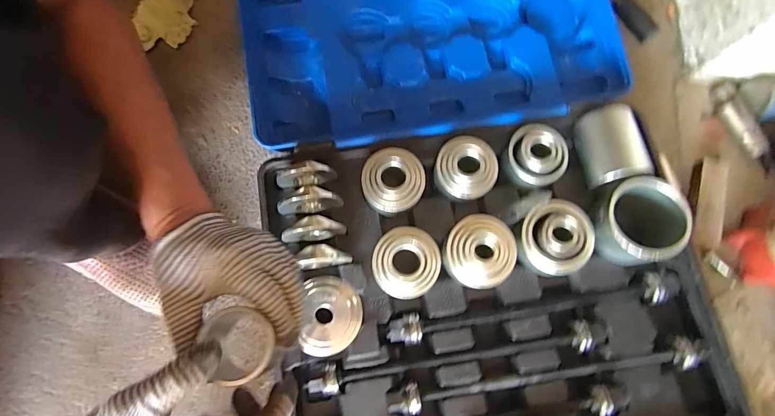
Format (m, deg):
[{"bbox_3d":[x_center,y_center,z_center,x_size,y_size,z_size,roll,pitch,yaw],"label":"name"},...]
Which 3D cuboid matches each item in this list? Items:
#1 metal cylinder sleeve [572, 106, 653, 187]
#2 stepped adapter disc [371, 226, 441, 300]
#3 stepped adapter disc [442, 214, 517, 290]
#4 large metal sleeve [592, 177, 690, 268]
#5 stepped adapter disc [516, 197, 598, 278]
[{"bbox_3d":[0.268,-0.076,0.456,0.056,0.054,0.093,-10,78,-4],"label":"metal cylinder sleeve"},{"bbox_3d":[0.022,0.063,0.438,0.075,0.039,0.078,0,77,-2],"label":"stepped adapter disc"},{"bbox_3d":[0.108,0.050,0.436,0.081,0.044,0.077,0,77,-2],"label":"stepped adapter disc"},{"bbox_3d":[0.287,0.017,0.433,0.095,0.059,0.092,-3,77,-3],"label":"large metal sleeve"},{"bbox_3d":[0.193,0.034,0.439,0.078,0.045,0.088,42,79,7],"label":"stepped adapter disc"}]

